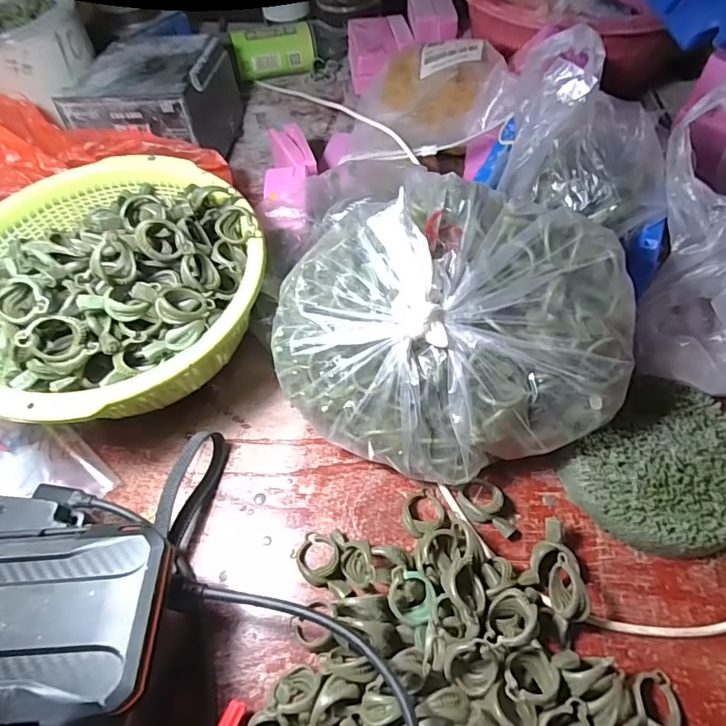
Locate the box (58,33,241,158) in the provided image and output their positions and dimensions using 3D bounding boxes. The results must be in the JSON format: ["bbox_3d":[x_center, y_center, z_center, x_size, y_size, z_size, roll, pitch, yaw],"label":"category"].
[{"bbox_3d":[-0.191,-0.250,0.456,0.111,0.081,0.134,4,58,7],"label":"box"}]

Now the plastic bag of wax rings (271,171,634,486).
[{"bbox_3d":[0.045,-0.014,0.275,0.183,0.119,0.144,-17,58,-7],"label":"plastic bag of wax rings"}]

